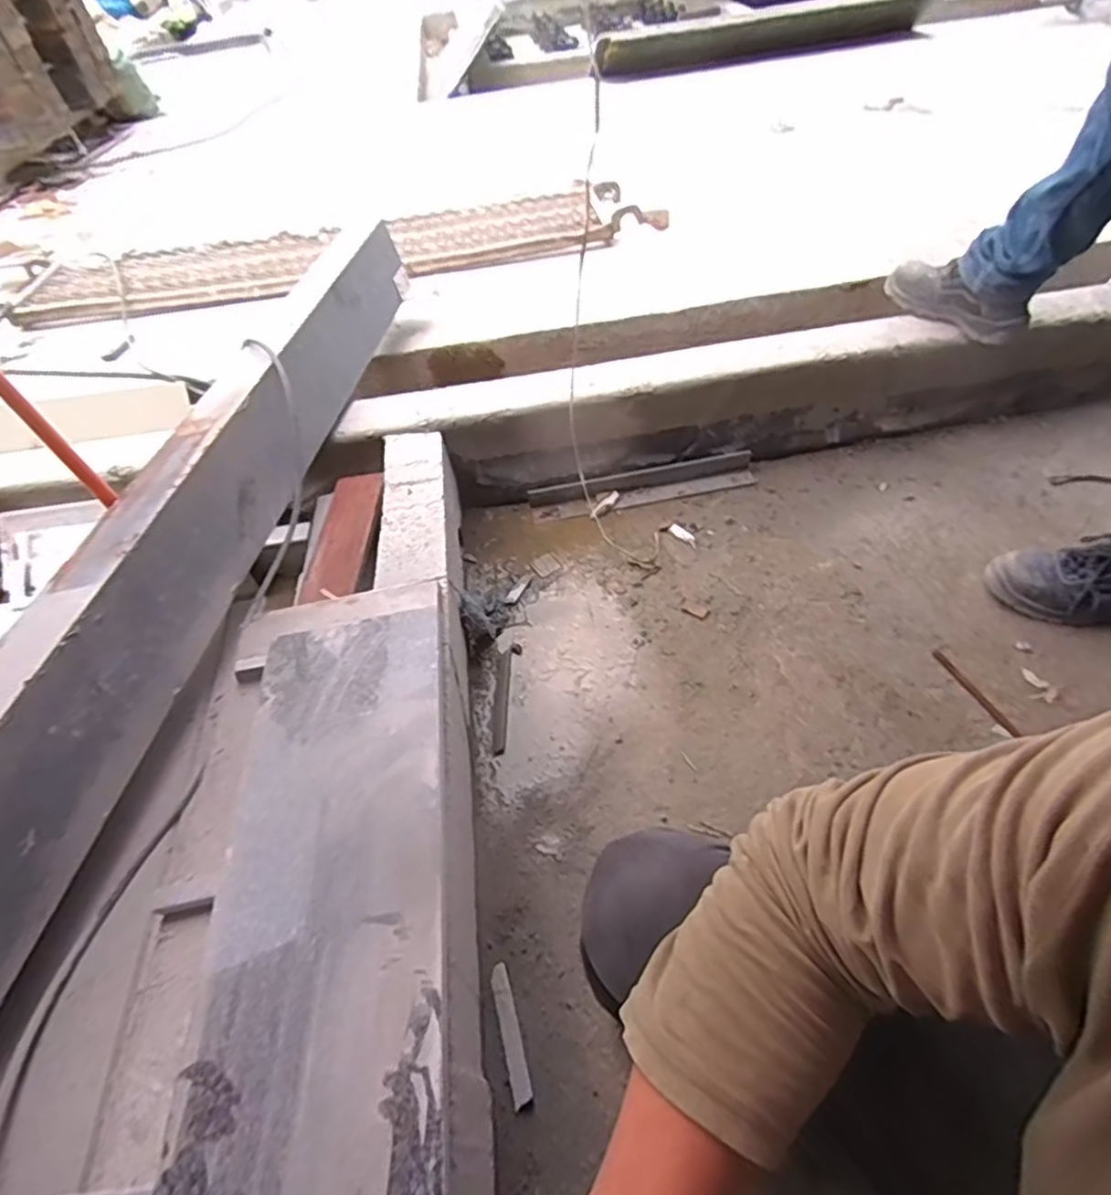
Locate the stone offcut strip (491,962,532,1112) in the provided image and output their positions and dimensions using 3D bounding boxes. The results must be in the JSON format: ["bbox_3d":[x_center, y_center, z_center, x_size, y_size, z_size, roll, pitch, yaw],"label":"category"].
[{"bbox_3d":[-0.053,0.506,0.748,0.021,0.008,0.141,-15,49,-7],"label":"stone offcut strip"}]

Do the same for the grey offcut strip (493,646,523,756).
[{"bbox_3d":[-0.083,0.164,1.059,0.032,0.008,0.206,0,49,7],"label":"grey offcut strip"}]

